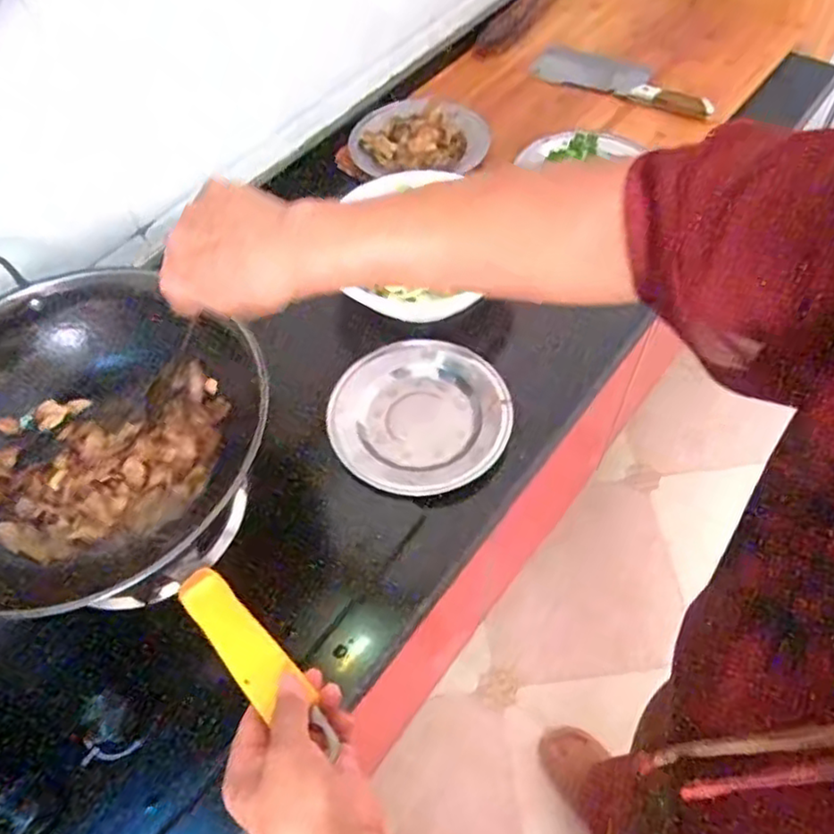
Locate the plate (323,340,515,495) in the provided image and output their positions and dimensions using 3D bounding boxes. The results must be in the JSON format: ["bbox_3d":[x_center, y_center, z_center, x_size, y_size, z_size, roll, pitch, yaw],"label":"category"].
[{"bbox_3d":[0.005,0.000,0.774,0.200,0.034,0.203,-2,56,3],"label":"plate"}]

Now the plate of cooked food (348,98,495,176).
[{"bbox_3d":[0.004,-0.448,1.062,0.216,0.029,0.176,6,57,8],"label":"plate of cooked food"}]

